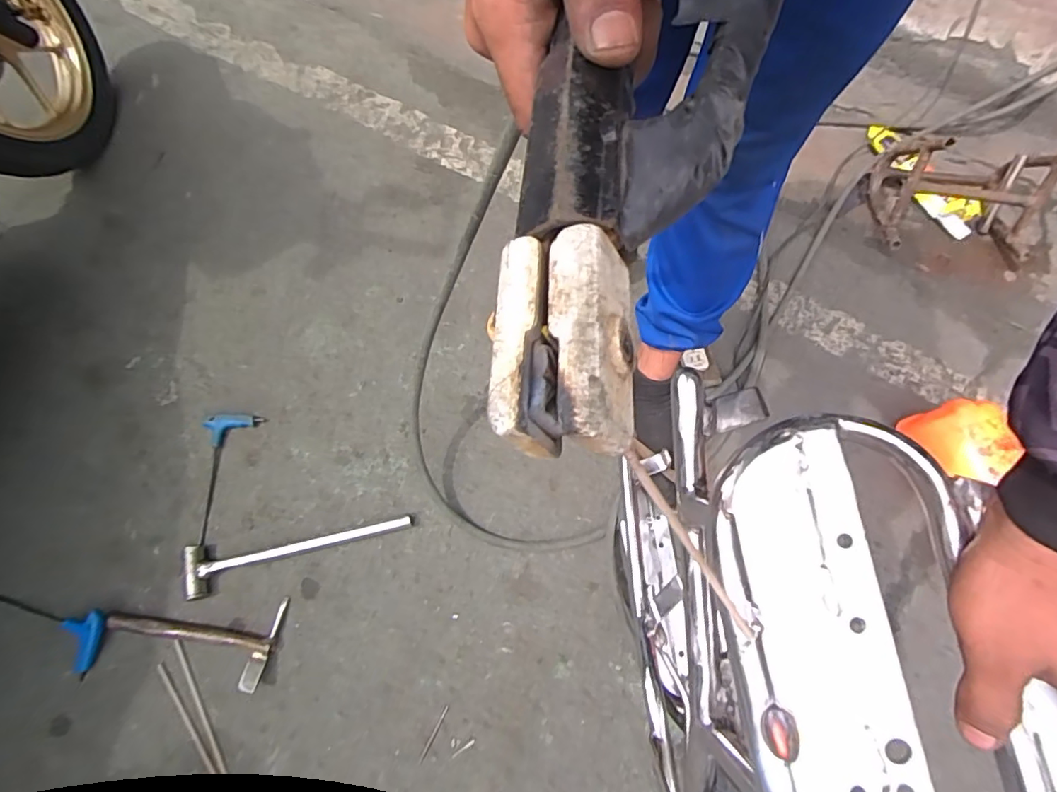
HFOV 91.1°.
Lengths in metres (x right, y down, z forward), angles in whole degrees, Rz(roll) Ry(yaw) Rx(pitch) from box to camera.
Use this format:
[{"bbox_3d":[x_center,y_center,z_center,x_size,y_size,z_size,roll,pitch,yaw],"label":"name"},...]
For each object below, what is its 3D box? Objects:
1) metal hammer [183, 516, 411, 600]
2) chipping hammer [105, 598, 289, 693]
[{"bbox_3d":[-0.331,0.230,0.759,0.317,0.028,0.075,-9,68,-7],"label":"metal hammer"},{"bbox_3d":[-0.463,0.325,0.713,0.219,0.021,0.111,9,72,-1],"label":"chipping hammer"}]

